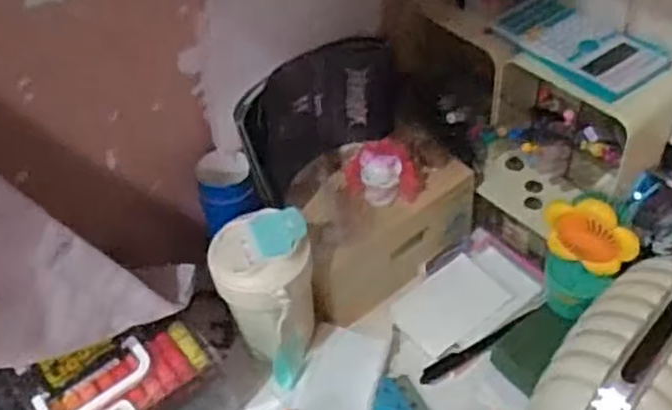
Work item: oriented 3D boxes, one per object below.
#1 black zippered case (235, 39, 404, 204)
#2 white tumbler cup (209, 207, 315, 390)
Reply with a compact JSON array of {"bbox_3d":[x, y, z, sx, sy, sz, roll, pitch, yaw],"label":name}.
[{"bbox_3d":[-0.019,-0.092,0.753,0.193,0.124,0.056,-37,54,-25],"label":"black zippered case"},{"bbox_3d":[-0.060,0.092,0.703,0.084,0.150,0.098,-9,47,-2],"label":"white tumbler cup"}]

